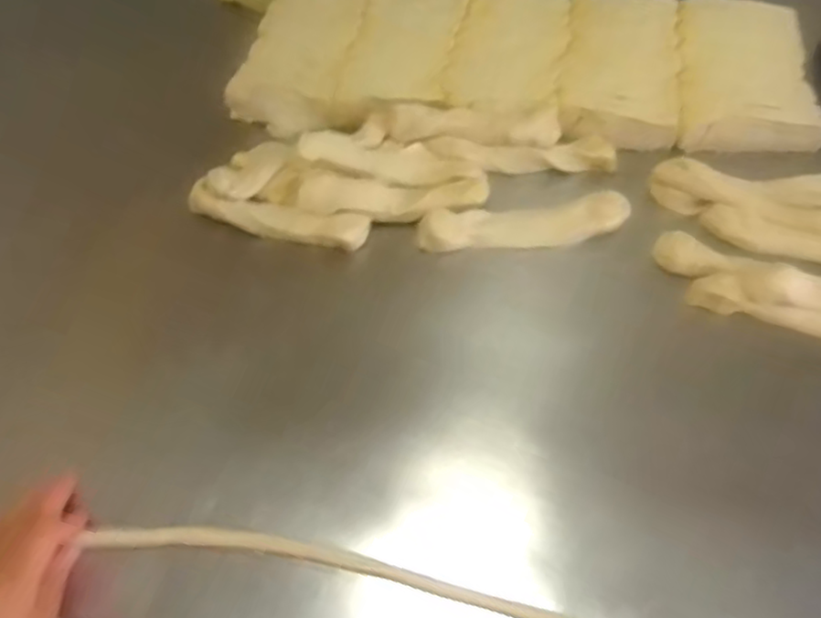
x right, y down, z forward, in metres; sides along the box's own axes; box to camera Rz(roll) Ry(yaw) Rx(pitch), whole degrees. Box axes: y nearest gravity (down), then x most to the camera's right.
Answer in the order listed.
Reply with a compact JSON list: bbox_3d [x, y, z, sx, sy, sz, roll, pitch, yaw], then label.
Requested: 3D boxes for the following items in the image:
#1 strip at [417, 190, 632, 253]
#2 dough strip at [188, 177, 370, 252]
[{"bbox_3d":[0.091,-0.069,0.546,0.164,0.019,0.038,-4,57,1],"label":"strip"},{"bbox_3d":[-0.111,-0.075,0.558,0.151,0.020,0.030,12,59,11],"label":"dough strip"}]

